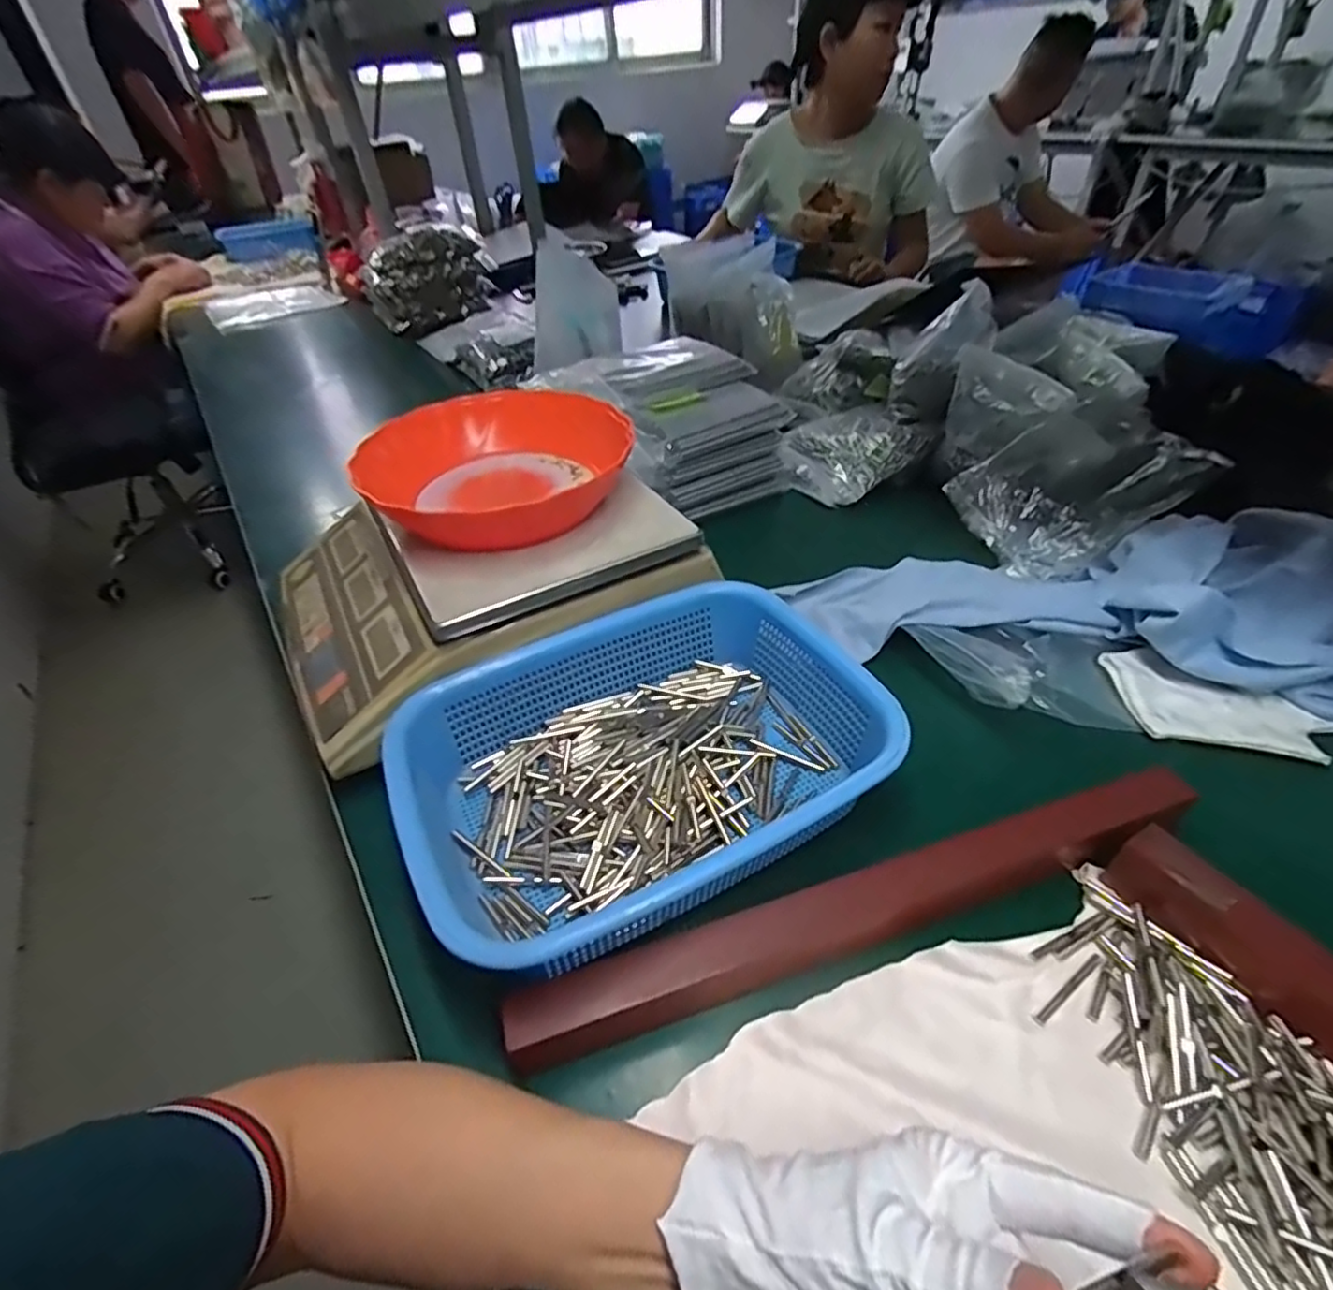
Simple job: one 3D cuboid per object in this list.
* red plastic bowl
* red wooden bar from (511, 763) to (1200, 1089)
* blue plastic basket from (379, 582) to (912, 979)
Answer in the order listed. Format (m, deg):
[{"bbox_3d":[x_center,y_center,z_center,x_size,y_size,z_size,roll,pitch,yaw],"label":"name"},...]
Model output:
[{"bbox_3d":[-0.133,-0.141,0.516,0.200,0.051,0.196,-3,43,3],"label":"red plastic bowl"},{"bbox_3d":[0.110,0.139,0.343,0.383,0.046,0.033,-15,44,-11],"label":"red wooden bar"},{"bbox_3d":[-0.012,0.071,0.414,0.283,0.070,0.213,-23,46,-18],"label":"blue plastic basket"}]

